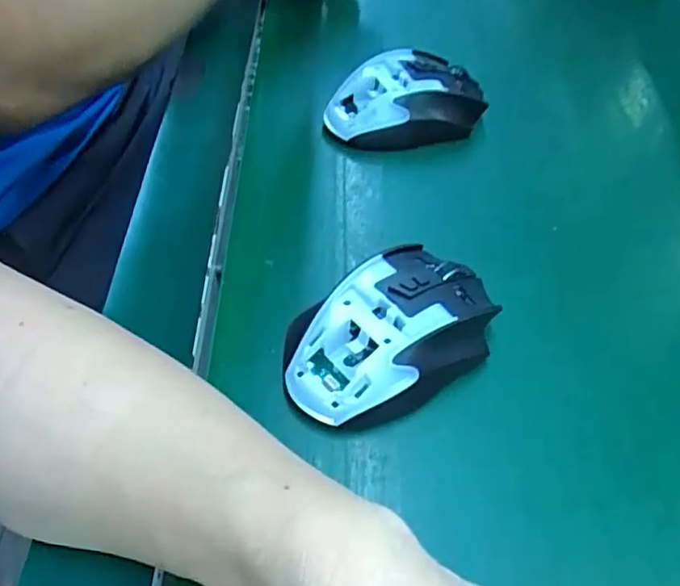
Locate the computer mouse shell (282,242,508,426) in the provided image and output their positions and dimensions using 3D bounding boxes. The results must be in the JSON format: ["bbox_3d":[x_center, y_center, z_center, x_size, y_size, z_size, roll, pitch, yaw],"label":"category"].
[{"bbox_3d":[0.025,0.017,0.300,0.107,0.031,0.065,-29,59,-24],"label":"computer mouse shell"}]

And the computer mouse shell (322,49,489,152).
[{"bbox_3d":[0.046,-0.133,0.429,0.109,0.039,0.052,-7,52,-9],"label":"computer mouse shell"}]

